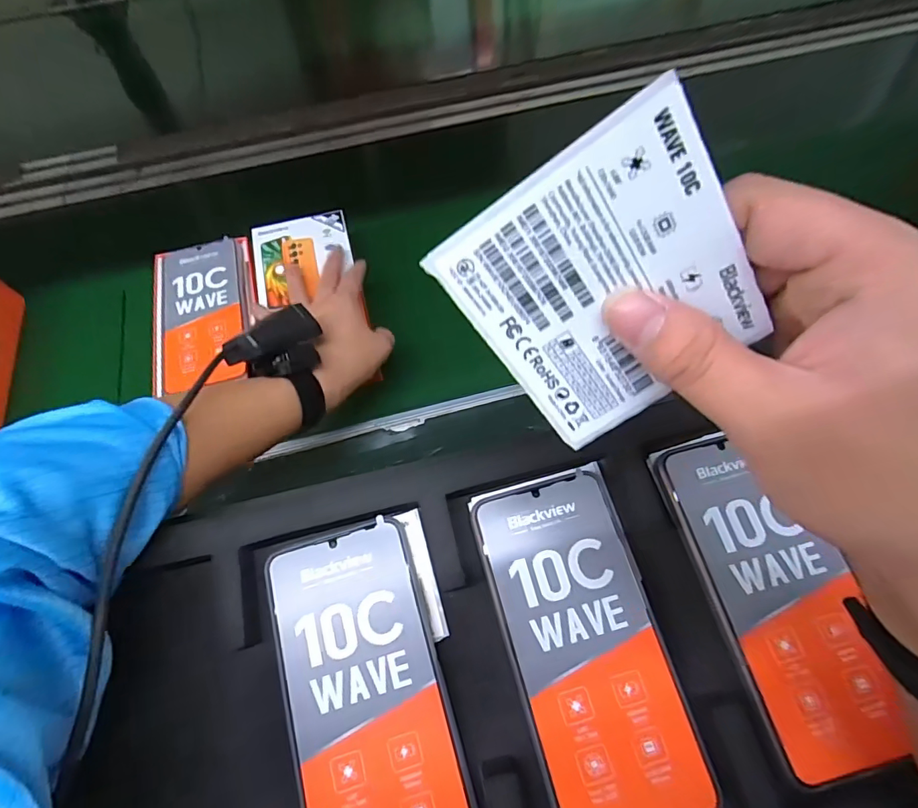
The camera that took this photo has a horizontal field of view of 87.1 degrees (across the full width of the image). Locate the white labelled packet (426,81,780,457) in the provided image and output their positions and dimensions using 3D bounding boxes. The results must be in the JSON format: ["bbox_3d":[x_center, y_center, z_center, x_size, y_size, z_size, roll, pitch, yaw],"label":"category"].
[{"bbox_3d":[0.044,-0.031,0.140,0.072,0.082,0.004,-32,30,20],"label":"white labelled packet"}]

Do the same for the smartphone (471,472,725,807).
[{"bbox_3d":[0.067,0.124,0.253,0.078,0.014,0.168,-15,64,-4],"label":"smartphone"}]

